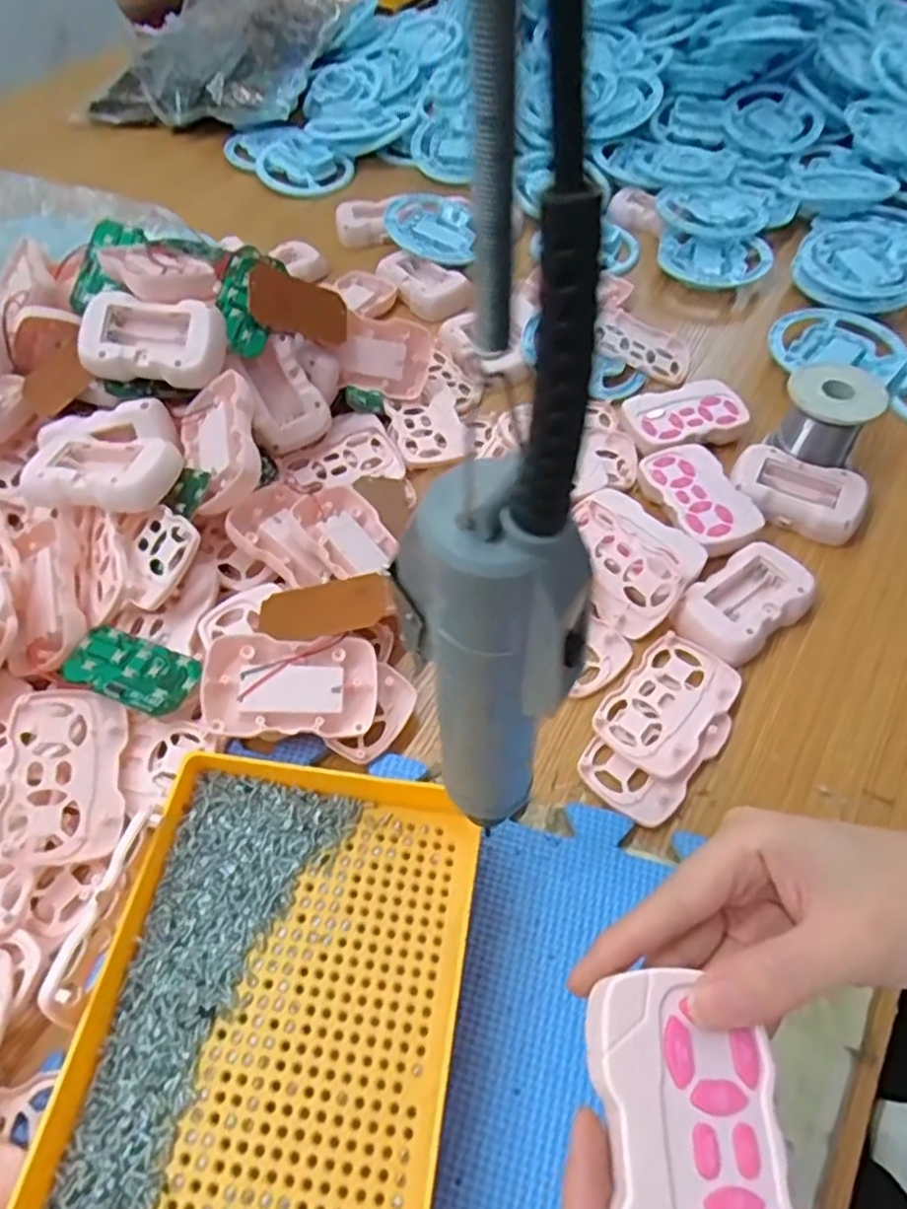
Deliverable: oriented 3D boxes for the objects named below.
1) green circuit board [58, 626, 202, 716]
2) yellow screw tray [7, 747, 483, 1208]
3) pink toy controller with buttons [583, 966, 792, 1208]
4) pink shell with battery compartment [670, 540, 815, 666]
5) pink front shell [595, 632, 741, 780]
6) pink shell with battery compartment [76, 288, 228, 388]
[{"bbox_3d":[-0.177,0.036,0.390,0.075,0.005,0.037,17,58,12],"label":"green circuit board"},{"bbox_3d":[-0.076,0.186,0.288,0.148,0.030,0.259,8,55,5],"label":"yellow screw tray"},{"bbox_3d":[0.066,0.148,0.194,0.053,0.016,0.083,-4,55,-3],"label":"pink toy controller with buttons"},{"bbox_3d":[0.178,0.000,0.434,0.083,0.020,0.052,-35,62,-22],"label":"pink shell with battery compartment"},{"bbox_3d":[0.122,0.056,0.401,0.053,0.010,0.088,34,62,21],"label":"pink front shell"},{"bbox_3d":[-0.190,-0.166,0.449,0.087,0.023,0.050,6,81,0],"label":"pink shell with battery compartment"}]

